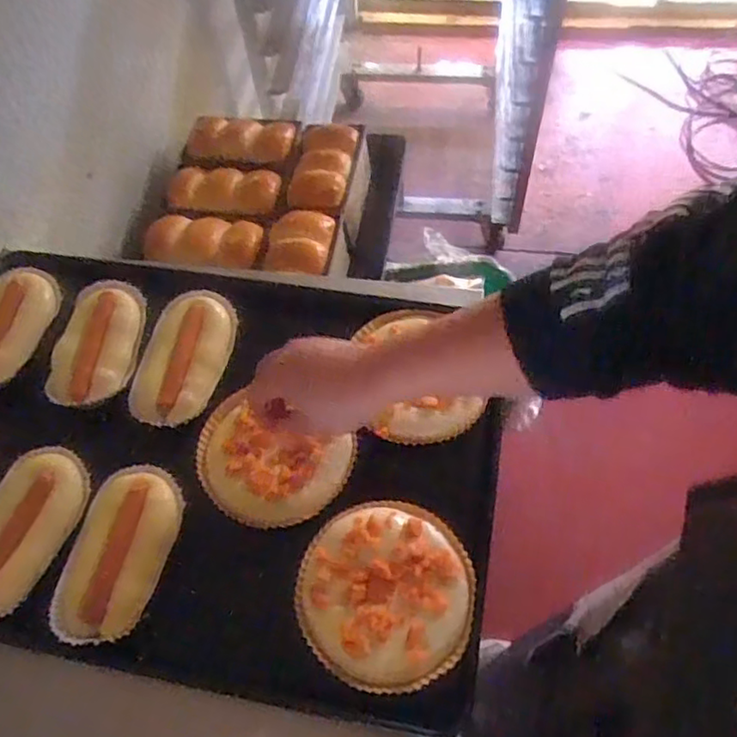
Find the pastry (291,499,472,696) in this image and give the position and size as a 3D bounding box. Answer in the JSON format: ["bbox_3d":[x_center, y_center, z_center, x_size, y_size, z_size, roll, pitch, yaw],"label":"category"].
[{"bbox_3d":[0.015,0.186,0.532,0.144,0.019,0.149,-1,60,2],"label":"pastry"}]

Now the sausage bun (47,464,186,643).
[{"bbox_3d":[-0.224,0.162,0.562,0.080,0.023,0.153,13,62,10],"label":"sausage bun"}]

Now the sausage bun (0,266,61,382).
[{"bbox_3d":[-0.388,-0.047,0.676,0.067,0.029,0.147,9,61,8],"label":"sausage bun"}]

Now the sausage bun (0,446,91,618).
[{"bbox_3d":[-0.315,0.145,0.571,0.074,0.028,0.159,14,62,11],"label":"sausage bun"}]

